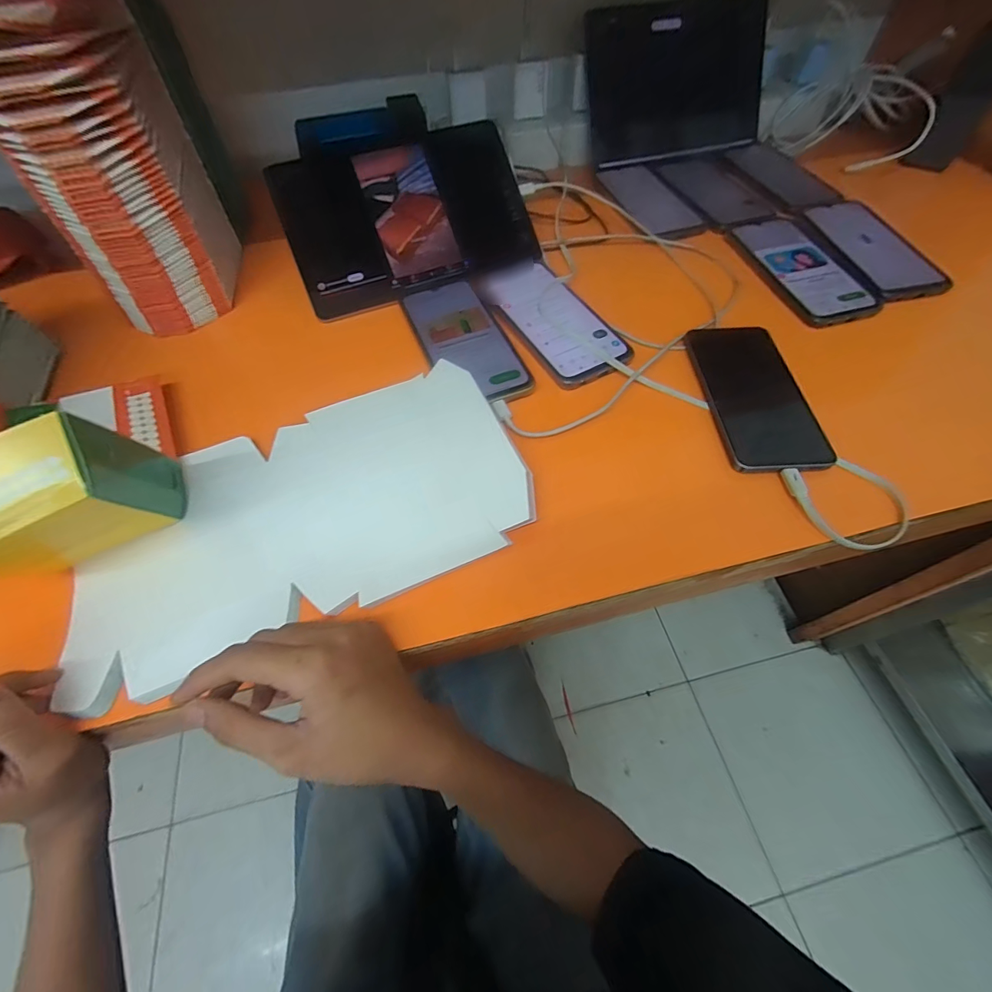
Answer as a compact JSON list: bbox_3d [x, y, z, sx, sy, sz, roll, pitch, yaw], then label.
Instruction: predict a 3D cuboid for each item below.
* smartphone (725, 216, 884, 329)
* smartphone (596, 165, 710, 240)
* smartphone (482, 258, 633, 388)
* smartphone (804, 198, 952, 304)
[{"bbox_3d":[0.330,-0.247,0.464,0.095,0.015,0.169,-14,62,-6],"label":"smartphone"},{"bbox_3d":[0.200,-0.382,0.556,0.068,0.016,0.166,-21,63,-10],"label":"smartphone"},{"bbox_3d":[0.055,-0.179,0.426,0.084,0.005,0.170,-28,65,-13],"label":"smartphone"},{"bbox_3d":[0.419,-0.279,0.478,0.086,0.016,0.170,-12,59,-6],"label":"smartphone"}]

